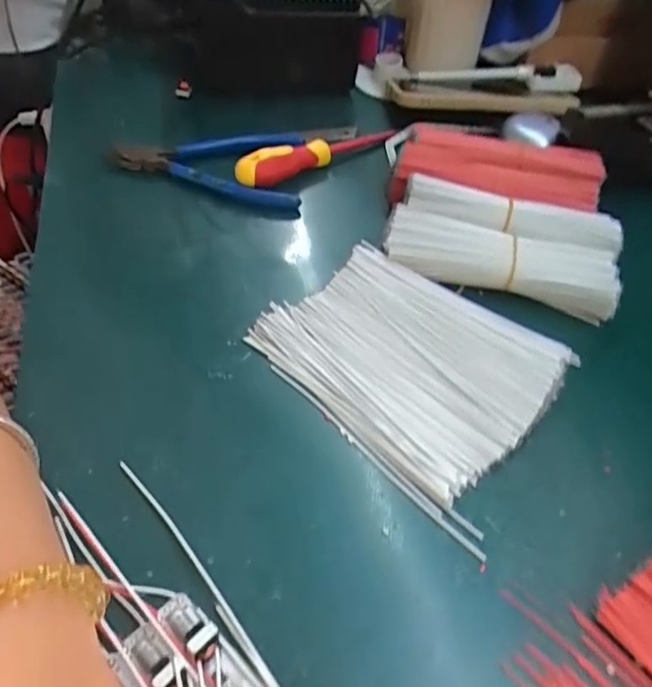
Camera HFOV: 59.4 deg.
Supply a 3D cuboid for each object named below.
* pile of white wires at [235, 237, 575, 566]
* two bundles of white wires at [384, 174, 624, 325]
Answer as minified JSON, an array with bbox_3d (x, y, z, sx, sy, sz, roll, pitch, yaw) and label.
[{"bbox_3d":[0.042,0.009,0.320,0.154,0.010,0.142,29,50,21],"label":"pile of white wires"},{"bbox_3d":[0.119,-0.072,0.385,0.147,0.026,0.080,13,46,6],"label":"two bundles of white wires"}]

